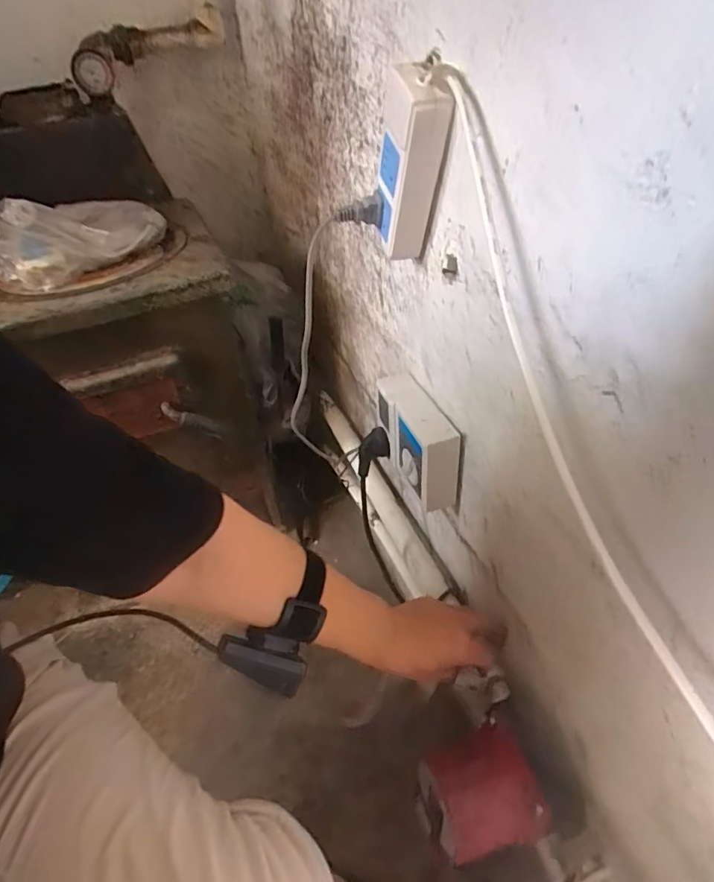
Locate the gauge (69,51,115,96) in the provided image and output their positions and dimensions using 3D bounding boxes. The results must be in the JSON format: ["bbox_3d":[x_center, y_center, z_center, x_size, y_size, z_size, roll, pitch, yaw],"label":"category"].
[{"bbox_3d":[-0.397,-0.553,0.767,0.061,0.050,0.039,-18,41,-15],"label":"gauge"}]

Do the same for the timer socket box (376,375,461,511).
[{"bbox_3d":[0.058,-0.002,0.537,0.045,0.096,0.121,-18,41,-15],"label":"timer socket box"}]

